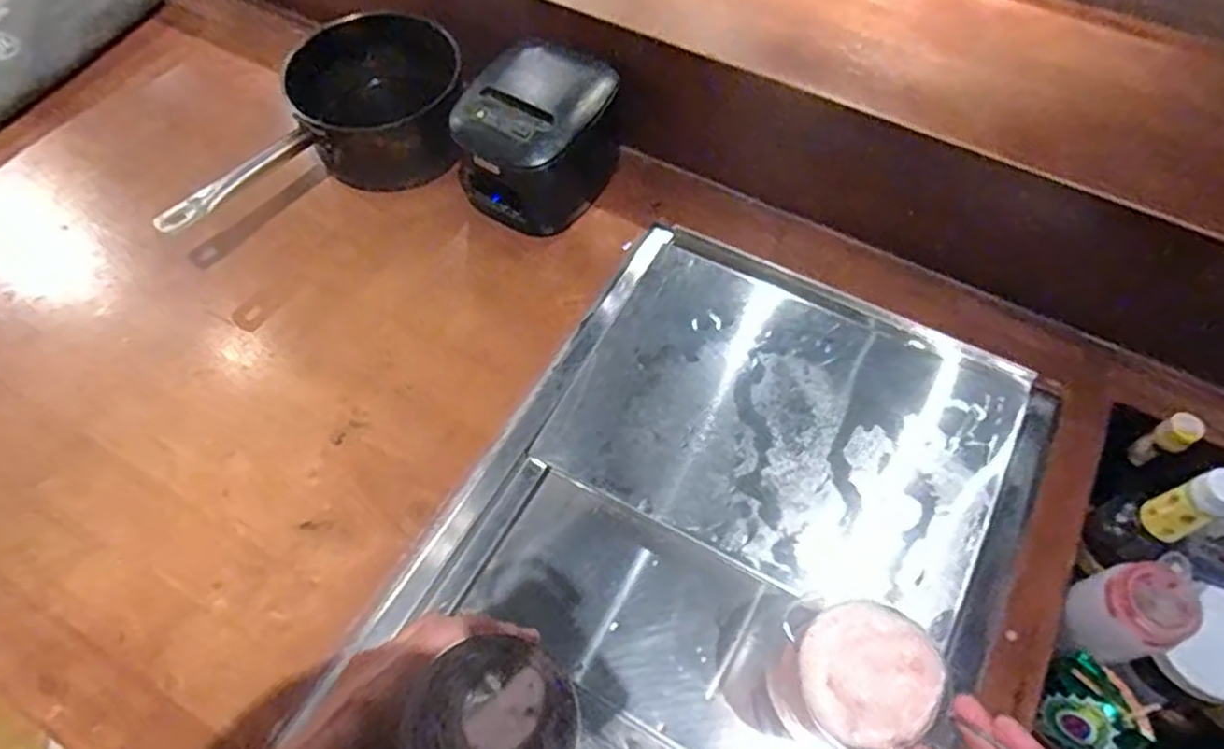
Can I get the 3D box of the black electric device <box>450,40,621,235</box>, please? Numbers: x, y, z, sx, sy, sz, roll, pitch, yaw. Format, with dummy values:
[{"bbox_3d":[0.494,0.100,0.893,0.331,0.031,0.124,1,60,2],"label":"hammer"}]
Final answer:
[{"bbox_3d":[-0.072,-0.248,0.777,0.164,0.122,0.149,23,64,12],"label":"black electric device"}]

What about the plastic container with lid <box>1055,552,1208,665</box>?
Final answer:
[{"bbox_3d":[0.397,0.180,0.560,0.067,0.096,0.066,5,61,3],"label":"plastic container with lid"}]

